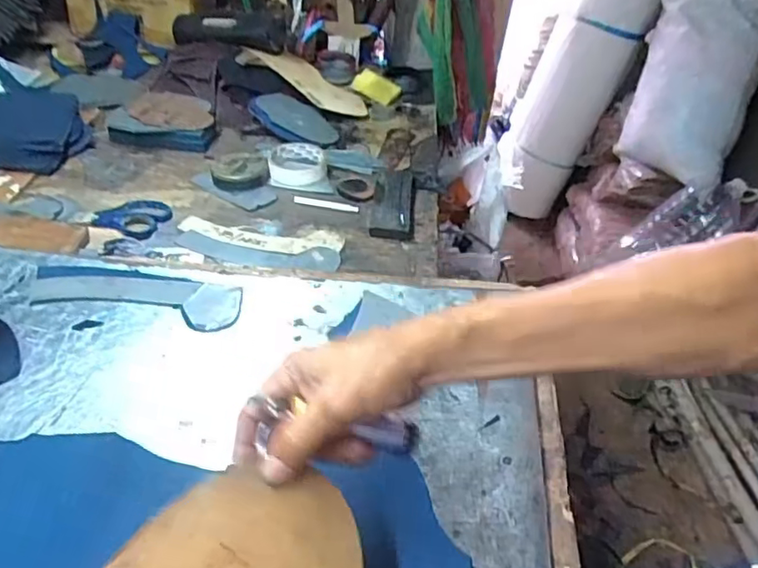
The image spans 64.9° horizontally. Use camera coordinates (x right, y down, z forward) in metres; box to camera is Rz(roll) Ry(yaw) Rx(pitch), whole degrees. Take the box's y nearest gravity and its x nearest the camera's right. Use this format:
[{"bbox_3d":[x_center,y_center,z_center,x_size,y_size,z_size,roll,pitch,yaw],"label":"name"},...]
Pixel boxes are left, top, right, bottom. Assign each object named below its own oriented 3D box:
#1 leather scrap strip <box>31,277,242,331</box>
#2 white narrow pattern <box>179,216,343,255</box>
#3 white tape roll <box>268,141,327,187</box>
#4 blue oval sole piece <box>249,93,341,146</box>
[{"bbox_3d":[-0.256,0.014,0.629,0.215,0.006,0.059,6,47,3],"label":"leather scrap strip"},{"bbox_3d":[-0.150,-0.062,0.756,0.208,0.005,0.056,7,40,5],"label":"white narrow pattern"},{"bbox_3d":[-0.119,-0.176,0.873,0.081,0.025,0.090,-4,40,-8],"label":"white tape roll"},{"bbox_3d":[-0.139,-0.279,1.005,0.147,0.021,0.085,33,48,3],"label":"blue oval sole piece"}]

